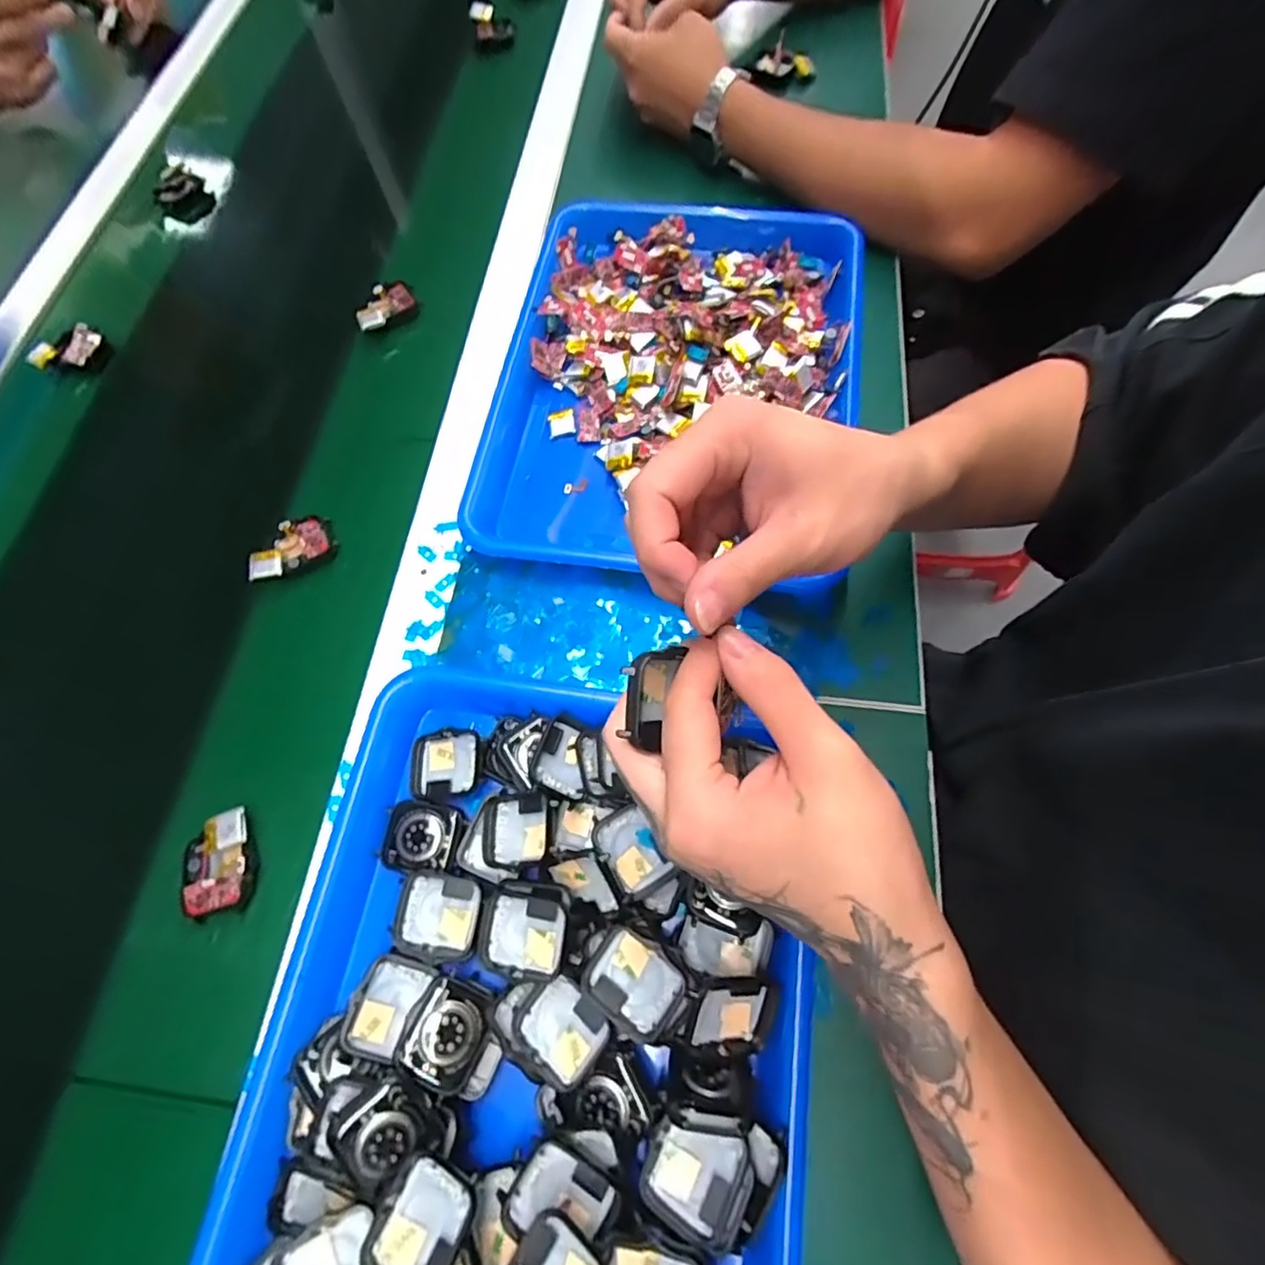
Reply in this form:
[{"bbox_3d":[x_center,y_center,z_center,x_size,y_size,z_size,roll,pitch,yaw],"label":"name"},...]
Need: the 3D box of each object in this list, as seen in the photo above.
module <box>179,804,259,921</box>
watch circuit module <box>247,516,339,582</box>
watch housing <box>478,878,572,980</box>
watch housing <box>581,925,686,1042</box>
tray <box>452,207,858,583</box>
[{"bbox_3d":[-0.233,0.129,0.336,0.039,0.010,0.052,-20,67,-1],"label":"module"},{"bbox_3d":[-0.237,-0.058,0.415,0.057,0.017,0.036,-35,71,-10],"label":"watch circuit module"},{"bbox_3d":[-0.053,0.146,0.296,0.041,0.016,0.042,8,70,6],"label":"watch housing"},{"bbox_3d":[0.000,0.164,0.280,0.043,0.015,0.037,32,74,14],"label":"watch housing"},{"bbox_3d":[0.033,-0.193,0.434,0.256,0.046,0.340,9,70,6],"label":"tray"}]

